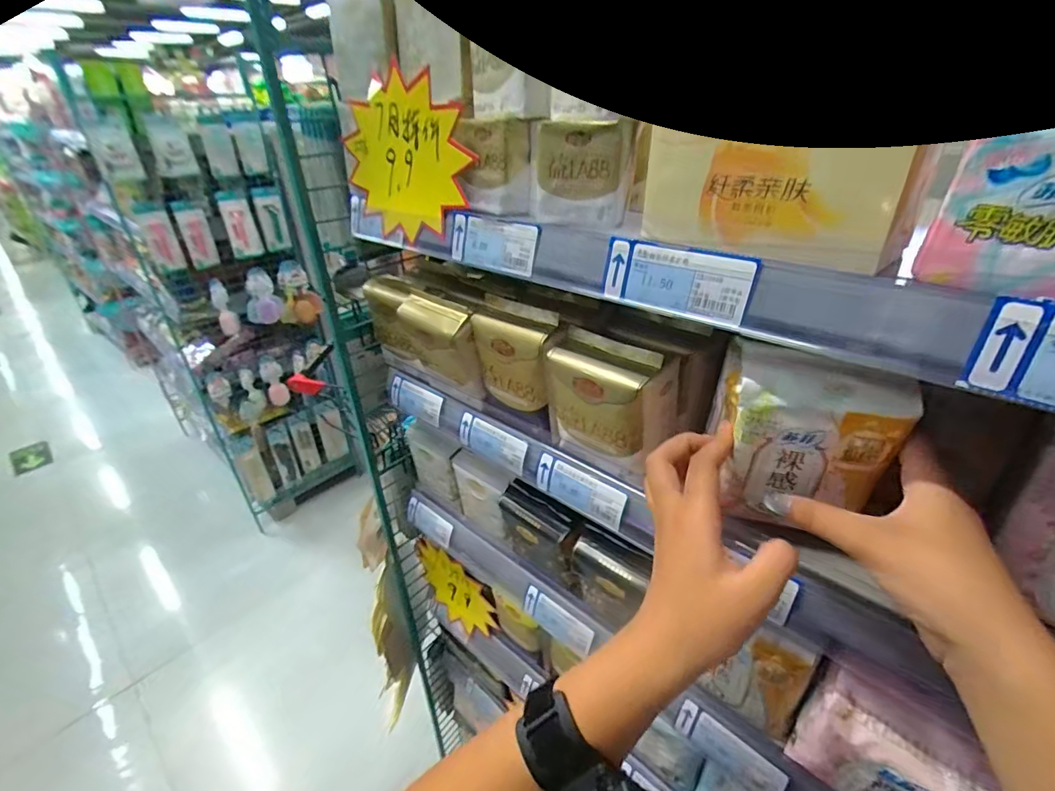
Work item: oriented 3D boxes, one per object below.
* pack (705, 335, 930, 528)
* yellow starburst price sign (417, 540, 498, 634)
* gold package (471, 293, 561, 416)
[{"bbox_3d":[0.168,0.029,0.304,0.100,0.106,0.033,13,36,23],"label":"pack"},{"bbox_3d":[-0.110,0.298,0.749,0.163,0.126,0.009,9,22,41],"label":"yellow starburst price sign"},{"bbox_3d":[-0.011,-0.037,0.445,0.032,0.087,0.087,-29,41,-34],"label":"gold package"}]

